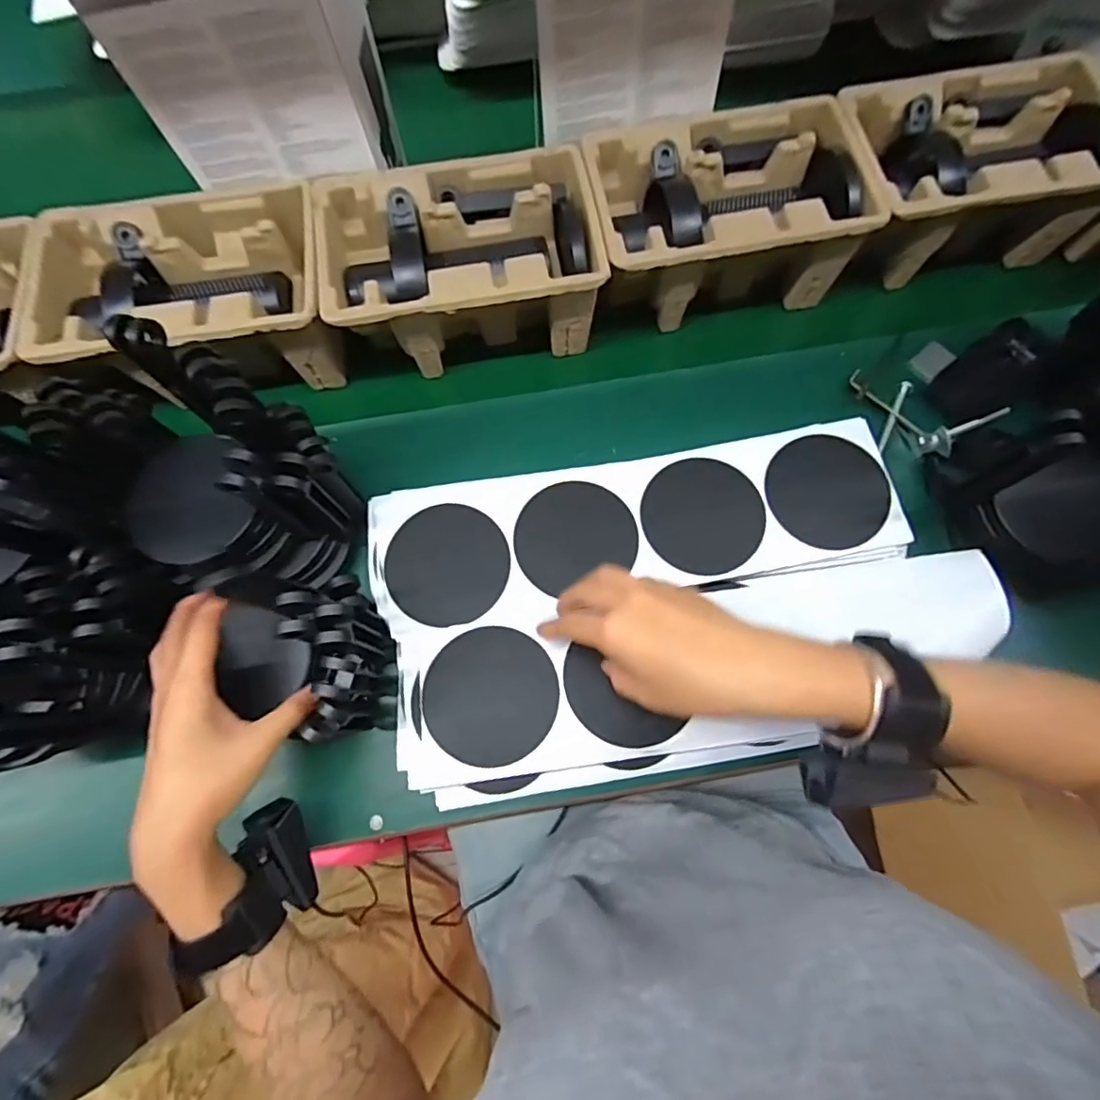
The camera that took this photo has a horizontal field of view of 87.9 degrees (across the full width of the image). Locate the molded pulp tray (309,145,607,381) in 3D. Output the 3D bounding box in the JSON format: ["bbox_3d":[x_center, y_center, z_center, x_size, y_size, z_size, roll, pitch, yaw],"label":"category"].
[{"bbox_3d":[-0.076,-0.243,0.503,0.228,0.099,0.146,-9,70,-4],"label":"molded pulp tray"}]

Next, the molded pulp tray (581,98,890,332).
[{"bbox_3d":[0.146,-0.292,0.506,0.219,0.099,0.142,-7,70,-3],"label":"molded pulp tray"}]

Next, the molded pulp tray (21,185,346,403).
[{"bbox_3d":[-0.301,-0.212,0.494,0.224,0.097,0.149,-8,70,-4],"label":"molded pulp tray"}]

